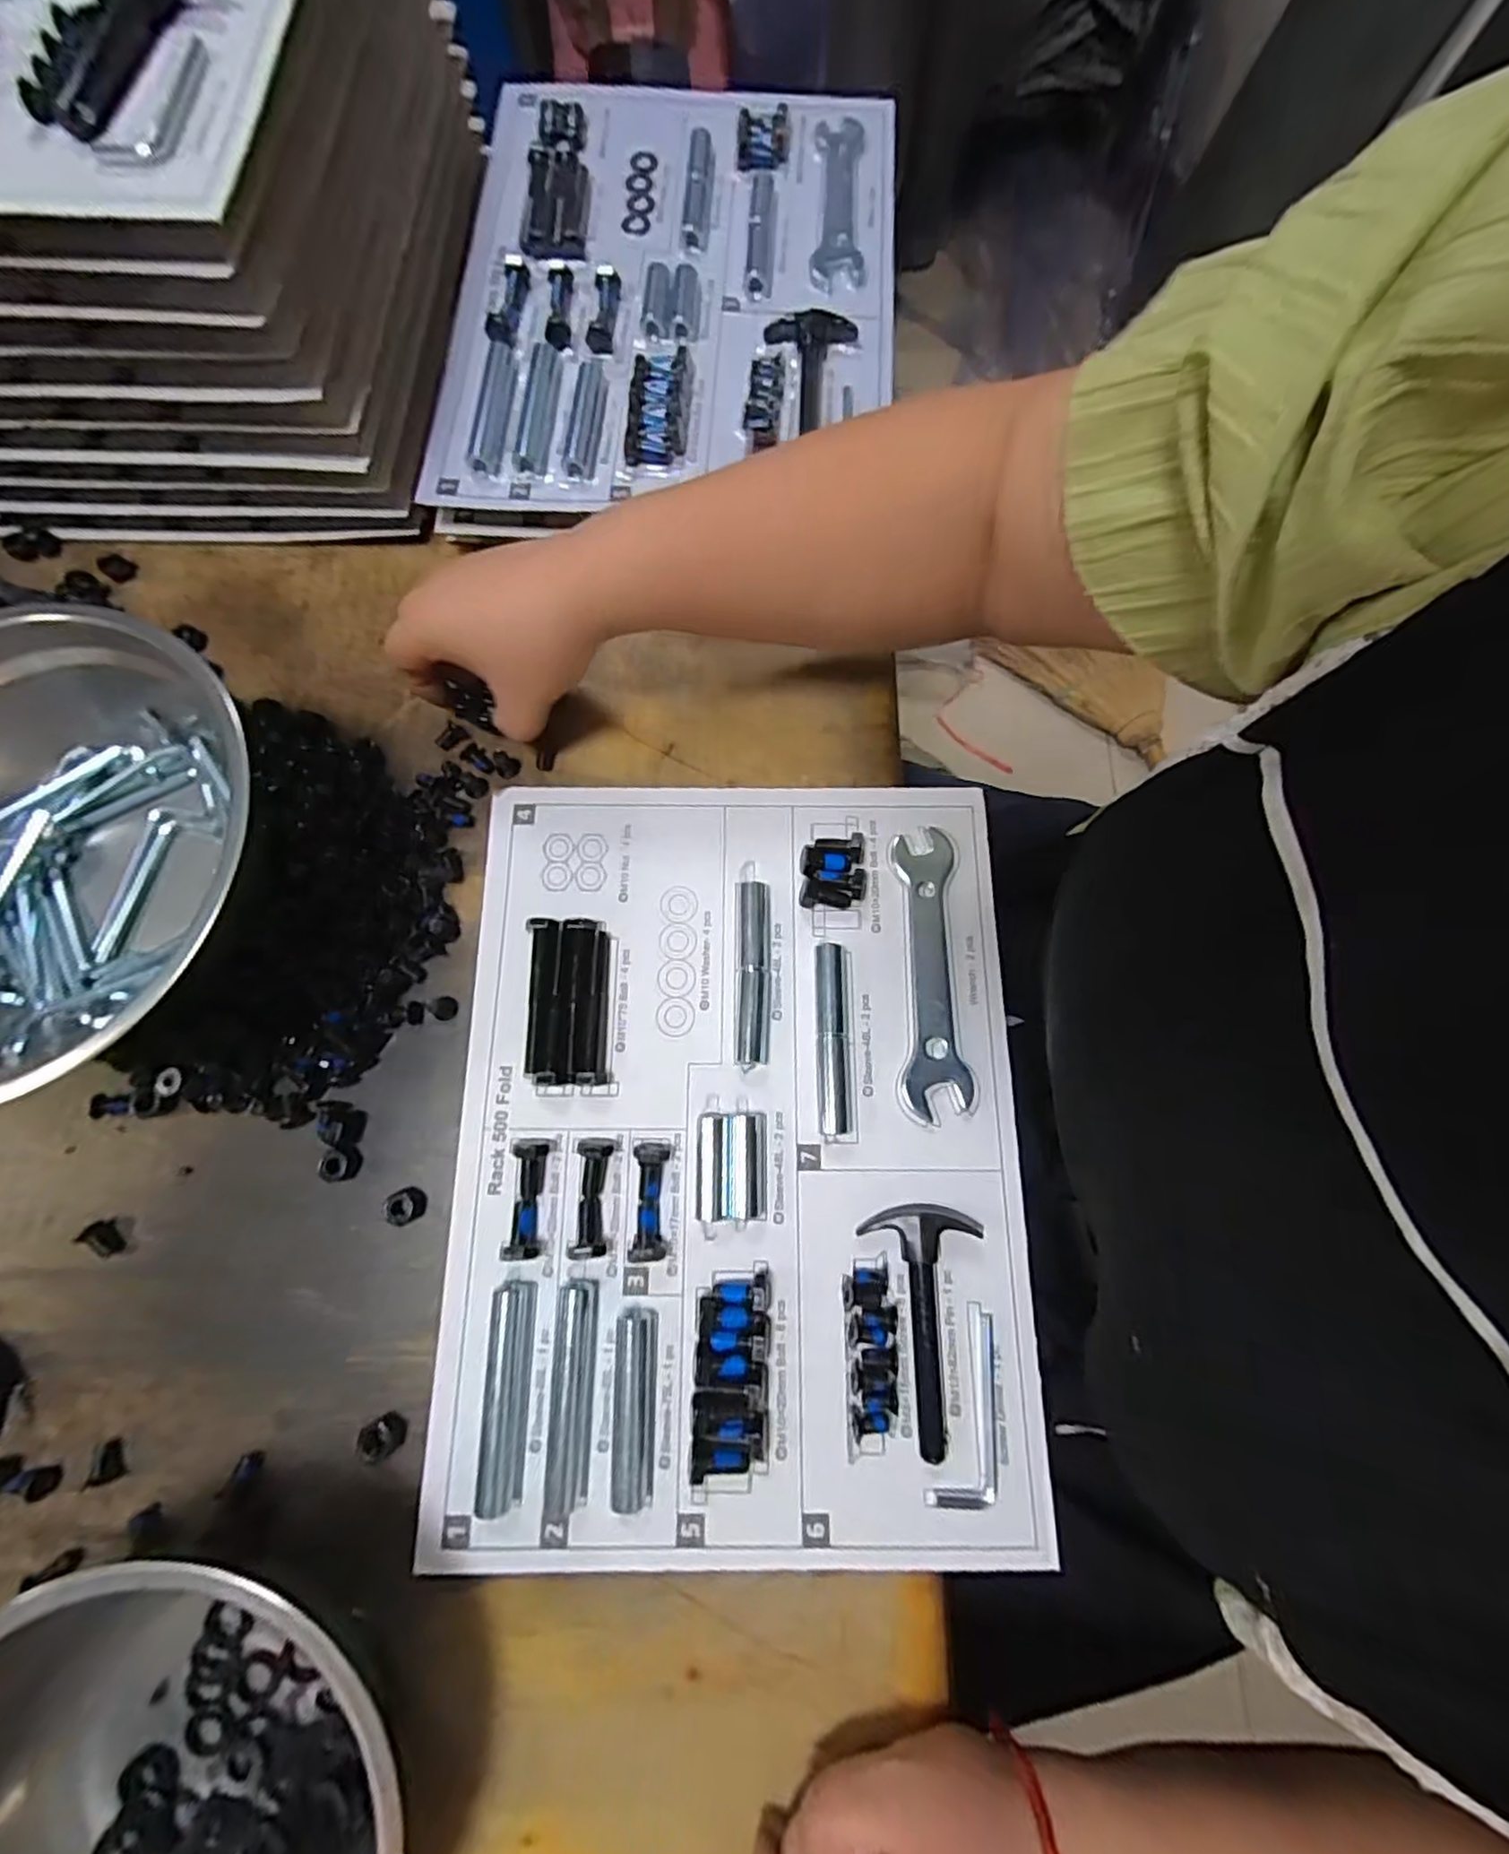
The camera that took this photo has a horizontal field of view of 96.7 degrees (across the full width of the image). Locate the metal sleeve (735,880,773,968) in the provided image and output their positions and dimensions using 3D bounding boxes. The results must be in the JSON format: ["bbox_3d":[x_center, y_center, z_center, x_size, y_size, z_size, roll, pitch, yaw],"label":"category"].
[{"bbox_3d":[-0.001,-0.002,0.362,0.019,0.012,0.047,-1,76,0],"label":"metal sleeve"}]

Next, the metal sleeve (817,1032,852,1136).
[{"bbox_3d":[0.041,0.079,0.339,0.017,0.014,0.049,0,76,0],"label":"metal sleeve"}]

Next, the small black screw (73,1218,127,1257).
[{"bbox_3d":[-0.313,0.150,0.322,0.011,0.010,0.019,-43,80,-10],"label":"small black screw"}]

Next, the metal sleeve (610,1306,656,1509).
[{"bbox_3d":[-0.054,0.216,0.302,0.016,0.015,0.076,0,76,0],"label":"metal sleeve"}]

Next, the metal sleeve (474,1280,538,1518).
[{"bbox_3d":[-0.112,0.210,0.303,0.019,0.013,0.088,-1,76,0],"label":"metal sleeve"}]

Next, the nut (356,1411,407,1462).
[{"bbox_3d":[-0.169,0.230,0.302,0.016,0.012,0.016,0,76,0],"label":"nut"}]

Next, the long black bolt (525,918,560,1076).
[{"bbox_3d":[-0.111,0.036,0.351,0.016,0.011,0.079,-1,76,0],"label":"long black bolt"}]

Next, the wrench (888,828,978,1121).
[{"bbox_3d":[0.094,0.022,0.356,0.035,0.009,0.151,1,76,0],"label":"wrench"}]

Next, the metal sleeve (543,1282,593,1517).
[{"bbox_3d":[-0.083,0.210,0.303,0.015,0.015,0.087,0,76,0],"label":"metal sleeve"}]

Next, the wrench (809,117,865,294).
[{"bbox_3d":[0.056,-0.487,0.450,0.034,0.007,0.156,2,70,3],"label":"wrench"}]

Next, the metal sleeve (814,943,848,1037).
[{"bbox_3d":[0.040,0.033,0.351,0.018,0.016,0.048,0,76,0],"label":"metal sleeve"}]

